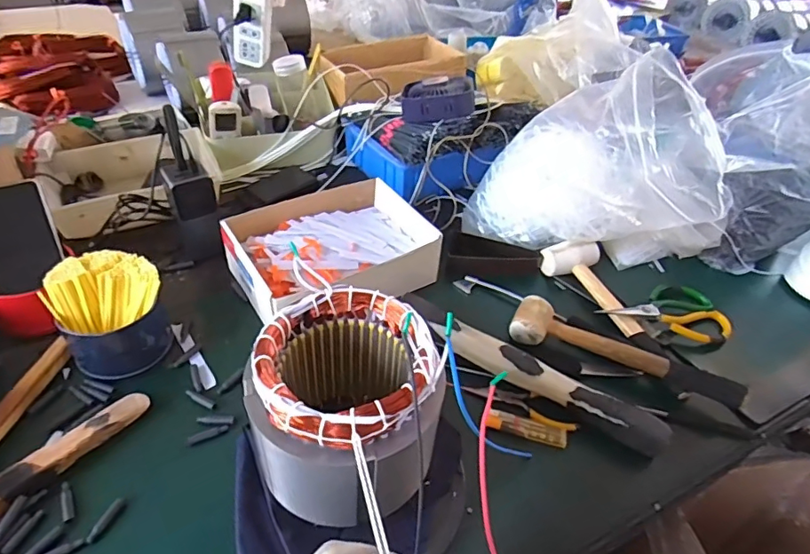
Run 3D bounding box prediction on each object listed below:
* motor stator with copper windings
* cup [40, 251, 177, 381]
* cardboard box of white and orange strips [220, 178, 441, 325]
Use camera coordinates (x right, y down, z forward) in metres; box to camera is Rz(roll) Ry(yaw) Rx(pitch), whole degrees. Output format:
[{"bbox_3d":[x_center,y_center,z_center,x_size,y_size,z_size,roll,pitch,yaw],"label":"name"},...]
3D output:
[{"bbox_3d":[-0.050,0.112,0.418,0.131,0.147,0.139,3,43,-3],"label":"motor stator with copper windings"},{"bbox_3d":[-0.318,0.035,0.548,0.104,0.089,0.102,-23,50,-28],"label":"cup"},{"bbox_3d":[-0.096,-0.043,0.683,0.255,0.060,0.194,-21,49,-26],"label":"cardboard box of white and orange strips"}]

